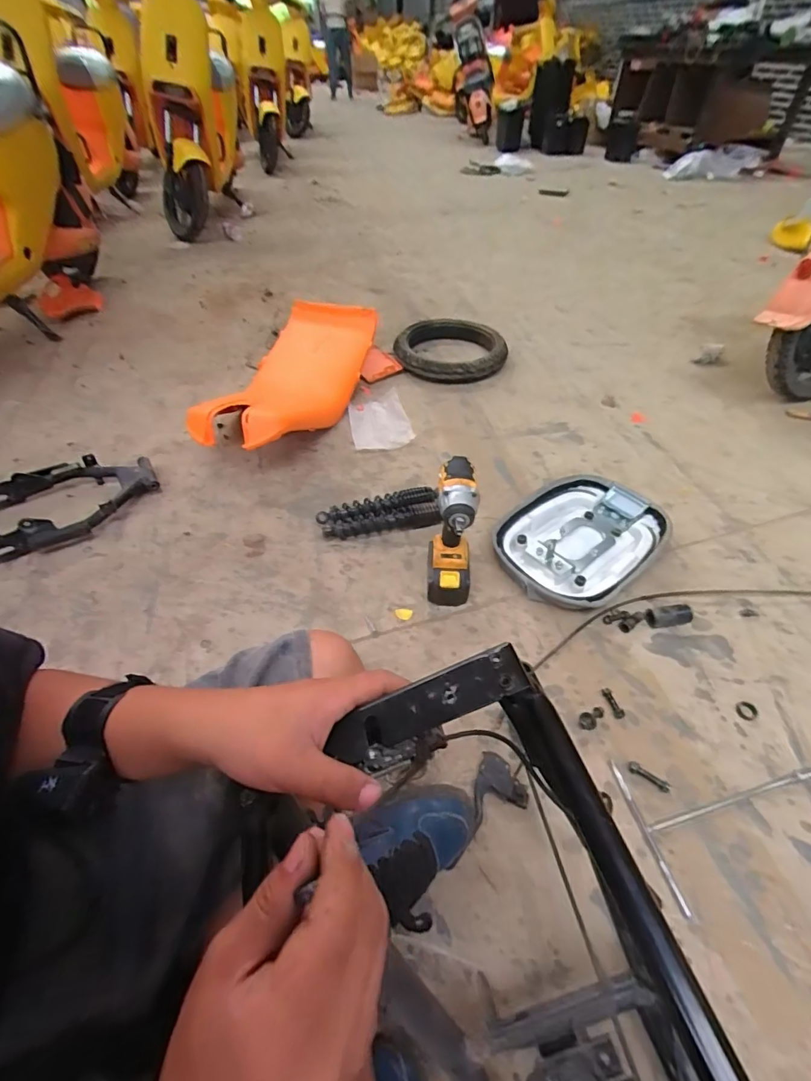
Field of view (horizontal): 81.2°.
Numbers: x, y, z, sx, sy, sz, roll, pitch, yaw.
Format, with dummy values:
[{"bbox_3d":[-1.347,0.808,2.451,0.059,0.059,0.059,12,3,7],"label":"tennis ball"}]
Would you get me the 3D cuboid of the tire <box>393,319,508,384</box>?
[{"bbox_3d":[0.157,-0.626,1.564,0.352,0.084,0.338,11,49,10],"label":"tire"}]

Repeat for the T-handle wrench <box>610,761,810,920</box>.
[{"bbox_3d":[0.466,0.375,0.656,0.294,0.010,0.179,-8,49,-7],"label":"T-handle wrench"}]

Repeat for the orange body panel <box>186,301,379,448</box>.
[{"bbox_3d":[-0.320,-0.442,1.323,0.307,0.160,0.660,13,50,11],"label":"orange body panel"}]

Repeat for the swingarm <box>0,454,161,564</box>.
[{"bbox_3d":[-0.725,-0.087,1.025,0.342,0.087,0.240,-20,51,-17],"label":"swingarm"}]

